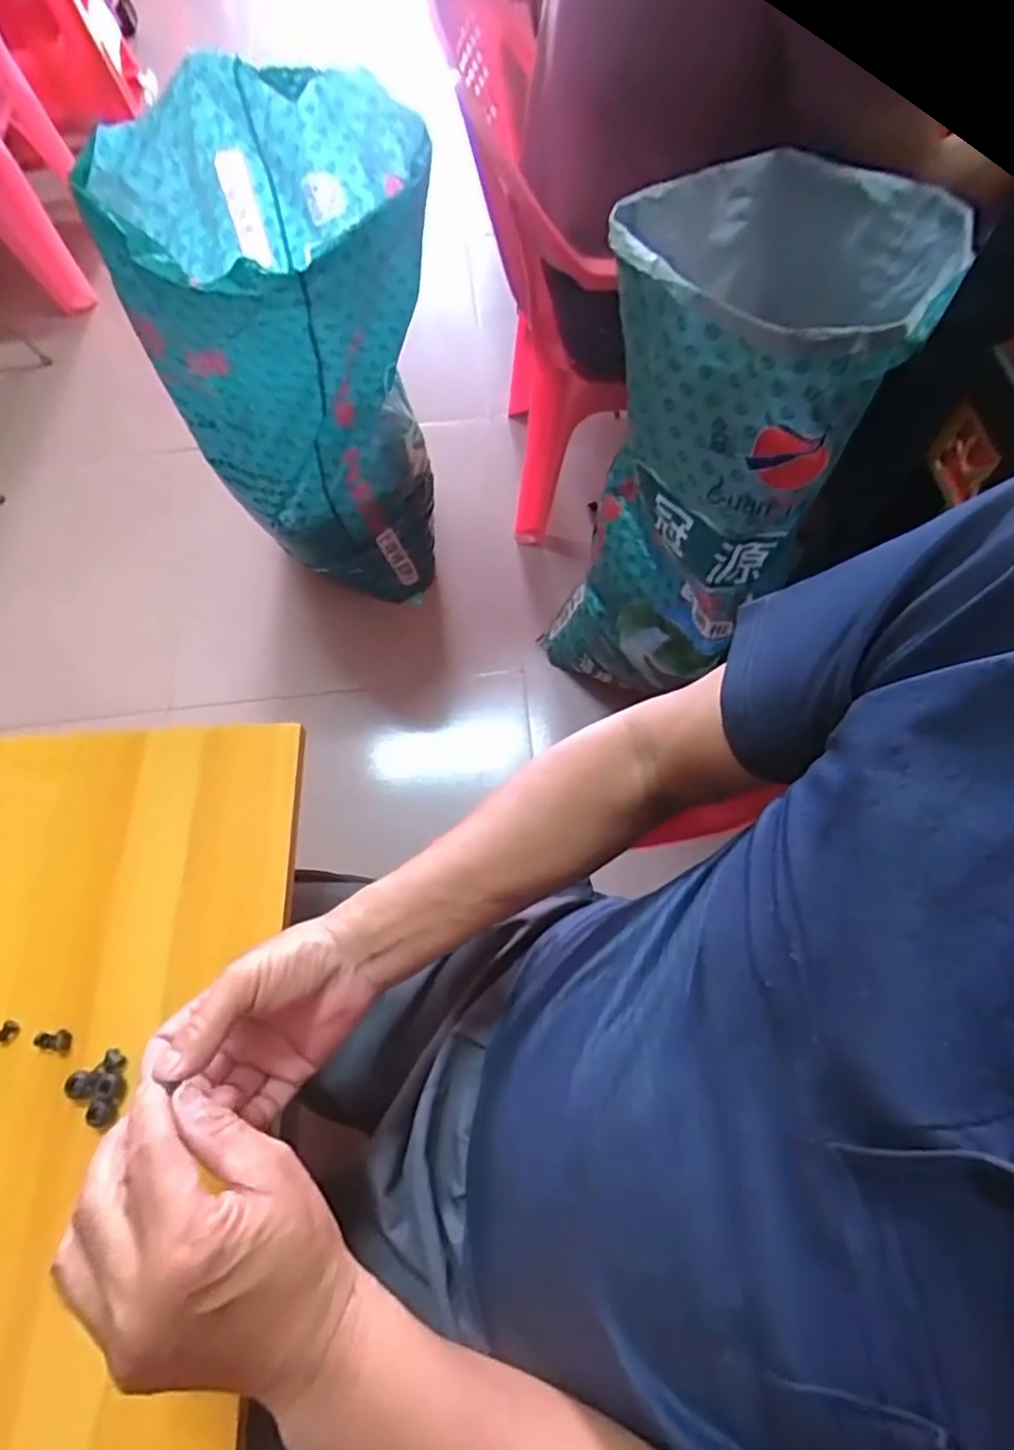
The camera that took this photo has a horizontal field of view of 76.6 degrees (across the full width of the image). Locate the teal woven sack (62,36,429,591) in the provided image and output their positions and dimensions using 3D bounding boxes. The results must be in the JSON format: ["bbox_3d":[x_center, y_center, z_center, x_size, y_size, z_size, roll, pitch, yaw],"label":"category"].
[{"bbox_3d":[-0.245,-0.472,0.897,0.334,0.573,0.324,-5,66,1],"label":"teal woven sack"}]

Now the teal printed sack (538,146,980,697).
[{"bbox_3d":[0.244,-0.305,0.797,0.292,0.557,0.352,27,71,14],"label":"teal printed sack"}]

